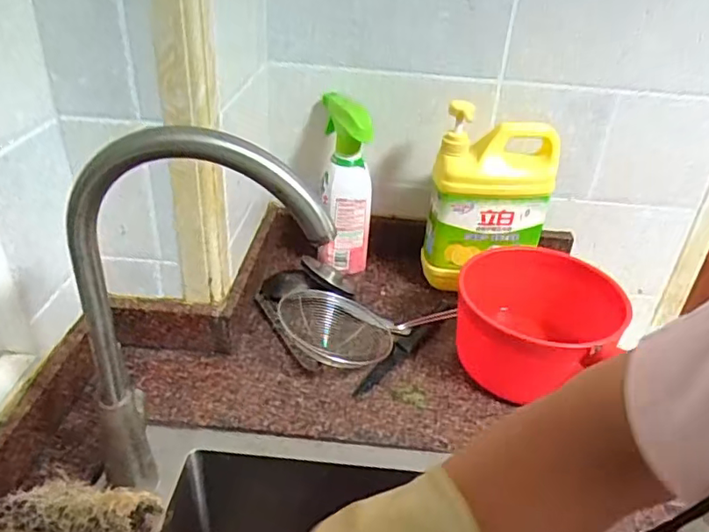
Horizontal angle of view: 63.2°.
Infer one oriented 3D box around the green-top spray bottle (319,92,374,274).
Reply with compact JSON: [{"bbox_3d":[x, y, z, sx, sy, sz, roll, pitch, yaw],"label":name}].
[{"bbox_3d":[-0.010,-0.106,0.765,0.065,0.223,0.074,3,33,-1],"label":"green-top spray bottle"}]

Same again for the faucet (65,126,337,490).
[{"bbox_3d":[-0.110,0.066,0.408,0.172,0.334,0.043,13,34,13],"label":"faucet"}]

